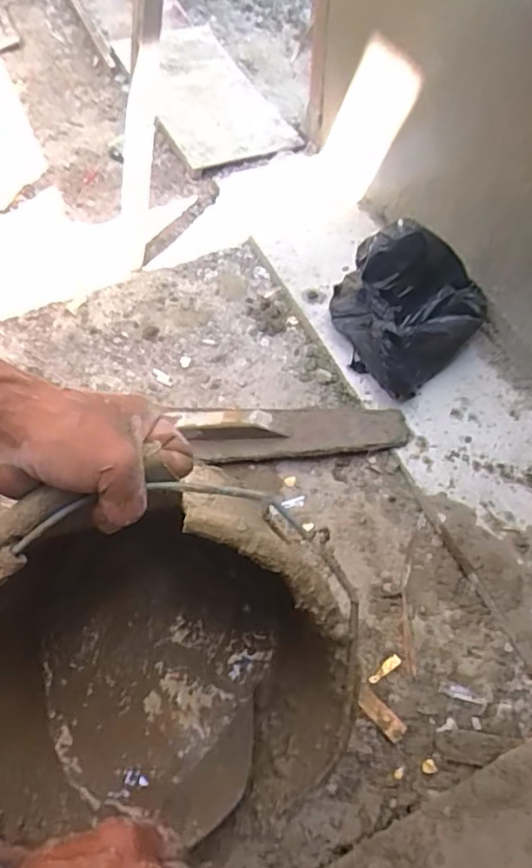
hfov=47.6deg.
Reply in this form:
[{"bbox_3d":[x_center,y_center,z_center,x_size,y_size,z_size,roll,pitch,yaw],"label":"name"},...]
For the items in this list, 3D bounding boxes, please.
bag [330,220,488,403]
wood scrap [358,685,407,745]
[{"bbox_3d":[0.271,-0.221,1.096,0.257,0.206,0.257,-9,59,-5],"label":"bag"},{"bbox_3d":[0.161,0.396,0.855,0.028,0.004,0.080,-38,65,-21],"label":"wood scrap"}]

